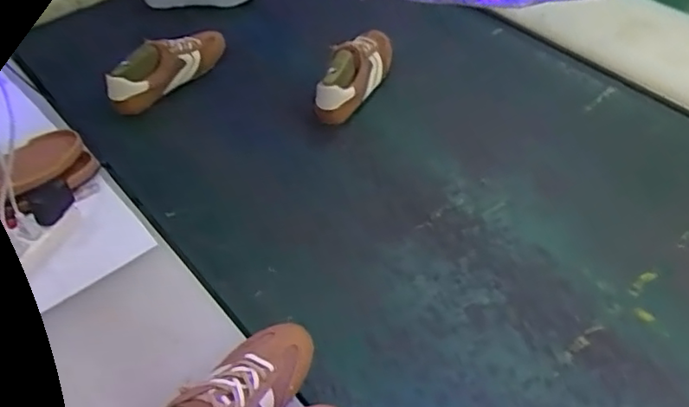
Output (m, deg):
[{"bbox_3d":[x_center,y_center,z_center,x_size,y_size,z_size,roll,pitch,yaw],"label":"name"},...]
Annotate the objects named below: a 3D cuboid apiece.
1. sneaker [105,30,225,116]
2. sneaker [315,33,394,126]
[{"bbox_3d":[-0.336,-0.277,1.144,0.072,0.086,0.252,24,53,22],"label":"sneaker"},{"bbox_3d":[0.028,-0.253,1.130,0.074,0.112,0.266,18,51,18],"label":"sneaker"}]

